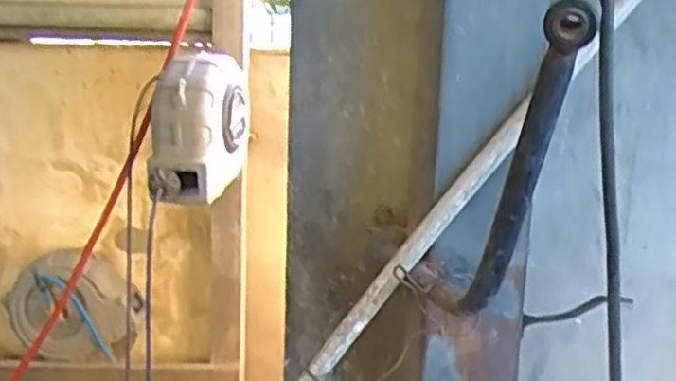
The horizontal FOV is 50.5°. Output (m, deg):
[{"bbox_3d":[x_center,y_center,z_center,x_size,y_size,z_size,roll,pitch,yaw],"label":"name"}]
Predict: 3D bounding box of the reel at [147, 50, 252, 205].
[{"bbox_3d":[-0.296,-0.141,1.557,0.205,0.278,0.319,0,12,-8],"label":"reel"}]

